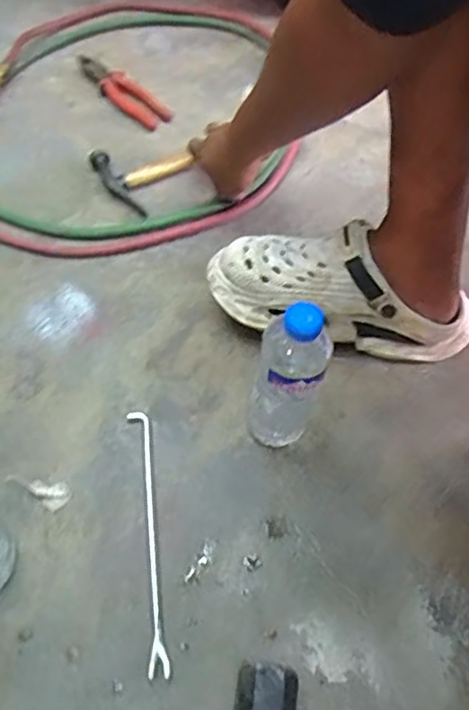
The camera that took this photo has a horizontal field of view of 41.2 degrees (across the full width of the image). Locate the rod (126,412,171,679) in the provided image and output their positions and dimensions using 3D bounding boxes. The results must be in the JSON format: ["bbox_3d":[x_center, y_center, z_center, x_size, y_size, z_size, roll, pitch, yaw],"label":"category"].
[{"bbox_3d":[-0.083,0.169,0.603,0.021,0.008,0.258,-7,58,-6],"label":"rod"}]

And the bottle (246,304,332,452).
[{"bbox_3d":[0.049,0.029,0.582,0.065,0.209,0.057,9,58,3],"label":"bottle"}]

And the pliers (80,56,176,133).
[{"bbox_3d":[-0.174,-0.410,0.956,0.207,0.018,0.055,39,64,21],"label":"pliers"}]

